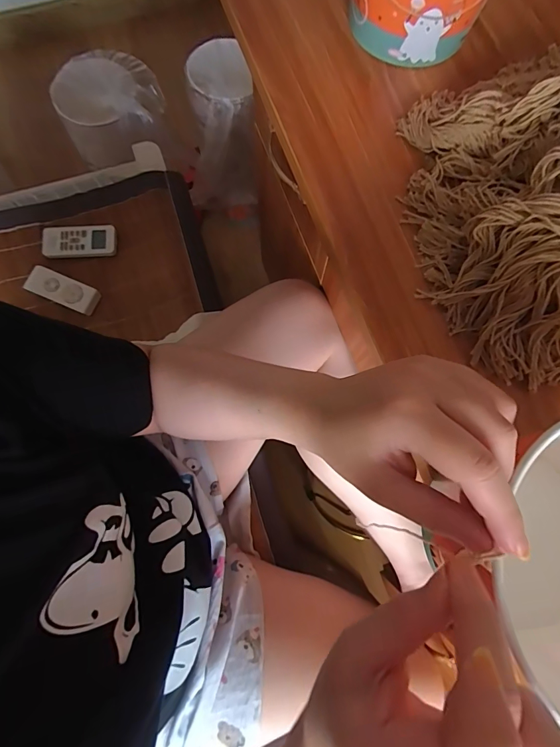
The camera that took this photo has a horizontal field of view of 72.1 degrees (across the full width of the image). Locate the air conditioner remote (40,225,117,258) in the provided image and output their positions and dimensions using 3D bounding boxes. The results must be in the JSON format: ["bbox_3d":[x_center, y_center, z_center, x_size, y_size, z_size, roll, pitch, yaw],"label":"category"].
[{"bbox_3d":[-0.366,-0.239,0.697,0.132,0.015,0.054,-2,77,-1],"label":"air conditioner remote"}]

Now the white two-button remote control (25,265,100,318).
[{"bbox_3d":[-0.386,-0.147,0.682,0.120,0.017,0.049,23,78,-10],"label":"white two-button remote control"}]

